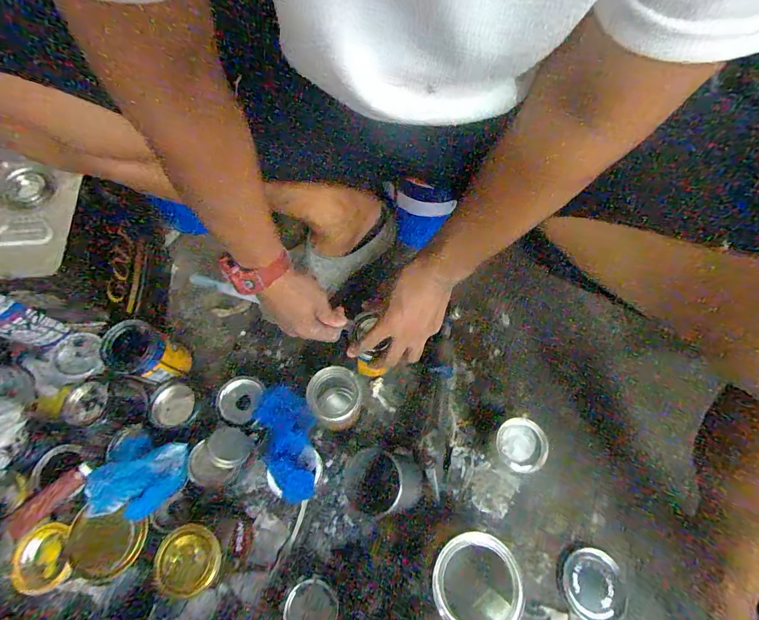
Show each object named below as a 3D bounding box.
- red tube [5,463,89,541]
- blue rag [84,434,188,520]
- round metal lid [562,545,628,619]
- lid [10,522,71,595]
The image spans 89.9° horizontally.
[{"bbox_3d":[-0.420,0.238,0.482,0.112,0.017,0.029,-41,75,-16],"label":"red tube"},{"bbox_3d":[-0.310,0.212,0.487,0.109,0.027,0.091,4,69,0],"label":"blue rag"},{"bbox_3d":[0.311,0.397,0.543,0.086,0.014,0.088,1,69,-2],"label":"round metal lid"},{"bbox_3d":[-0.420,0.308,0.471,0.064,0.014,0.073,-19,71,-9],"label":"lid"}]

